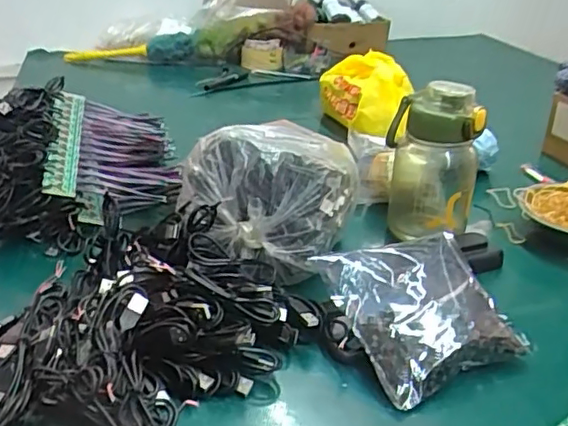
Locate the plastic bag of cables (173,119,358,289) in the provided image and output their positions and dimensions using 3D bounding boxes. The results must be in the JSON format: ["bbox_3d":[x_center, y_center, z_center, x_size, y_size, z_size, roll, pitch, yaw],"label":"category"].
[{"bbox_3d":[-0.018,-0.015,0.583,0.157,0.124,0.143,10,30,18],"label":"plastic bag of cables"}]

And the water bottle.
[{"bbox_3d":[0.163,-0.055,0.645,0.097,0.174,0.073,13,31,22],"label":"water bottle"}]

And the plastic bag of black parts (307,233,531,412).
[{"bbox_3d":[0.118,0.075,0.494,0.143,0.055,0.129,-14,31,-24],"label":"plastic bag of black parts"}]

